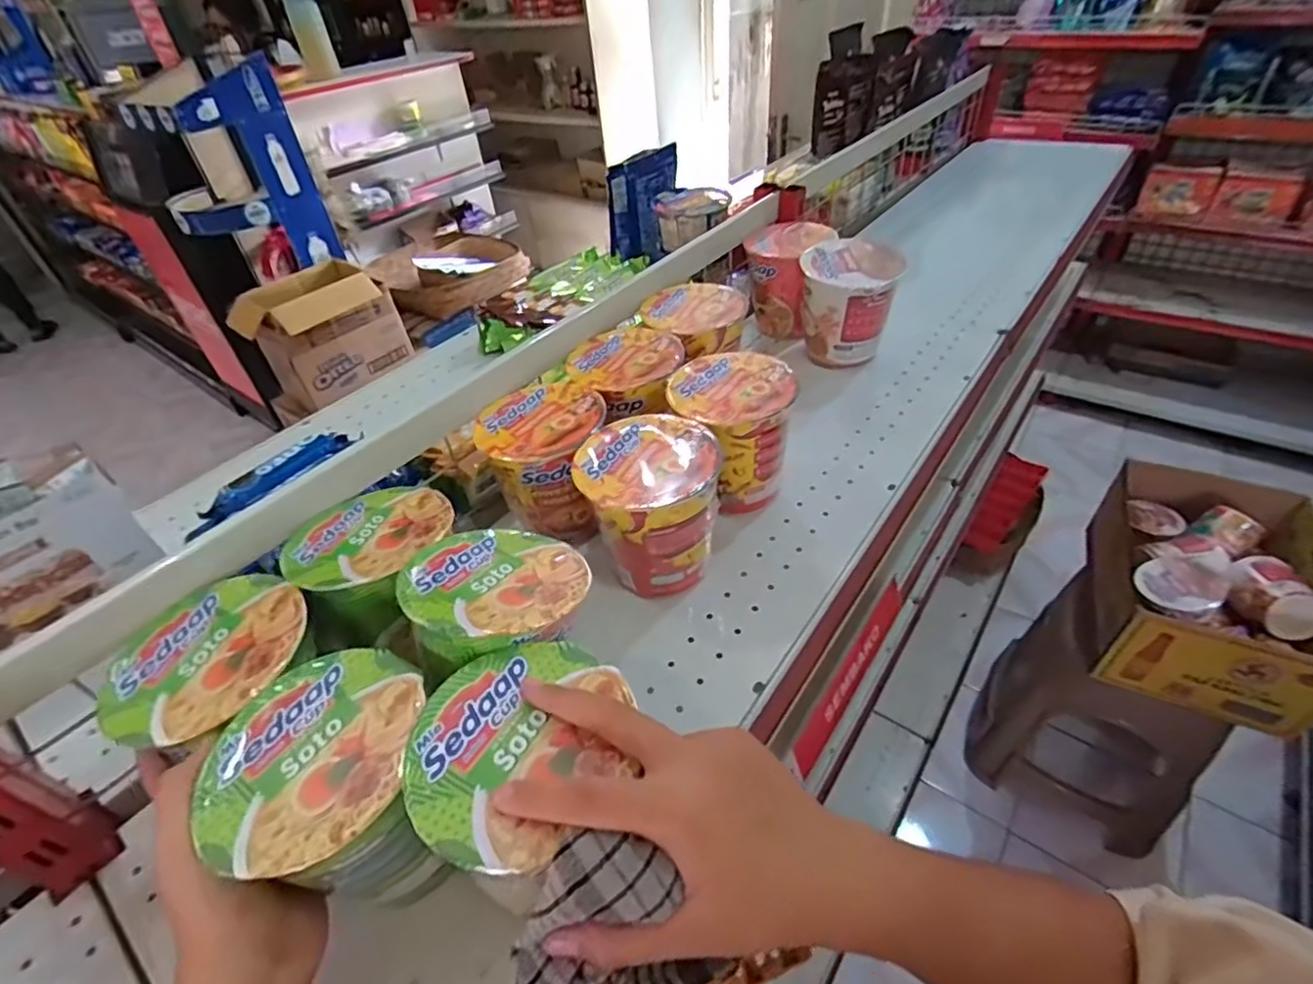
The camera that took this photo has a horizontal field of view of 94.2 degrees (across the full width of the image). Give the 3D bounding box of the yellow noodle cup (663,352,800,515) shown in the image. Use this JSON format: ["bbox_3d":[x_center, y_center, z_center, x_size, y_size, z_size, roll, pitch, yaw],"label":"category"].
[{"bbox_3d":[0.064,-0.053,0.528,0.098,0.095,0.096,-3,42,3],"label":"yellow noodle cup"}]

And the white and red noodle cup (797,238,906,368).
[{"bbox_3d":[0.208,-0.202,0.670,0.093,0.113,0.089,3,42,10],"label":"white and red noodle cup"}]

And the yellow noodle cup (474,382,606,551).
[{"bbox_3d":[-0.092,-0.021,0.522,0.101,0.095,0.105,-3,42,3],"label":"yellow noodle cup"}]

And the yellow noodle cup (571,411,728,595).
[{"bbox_3d":[-0.003,0.013,0.474,0.100,0.104,0.102,-3,42,3],"label":"yellow noodle cup"}]

